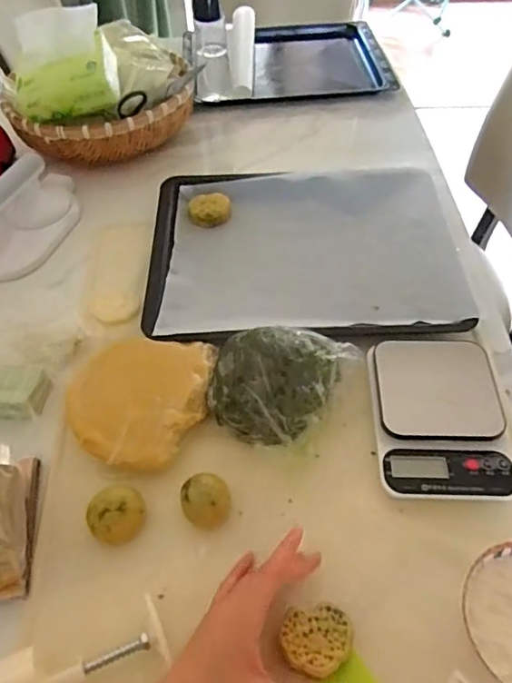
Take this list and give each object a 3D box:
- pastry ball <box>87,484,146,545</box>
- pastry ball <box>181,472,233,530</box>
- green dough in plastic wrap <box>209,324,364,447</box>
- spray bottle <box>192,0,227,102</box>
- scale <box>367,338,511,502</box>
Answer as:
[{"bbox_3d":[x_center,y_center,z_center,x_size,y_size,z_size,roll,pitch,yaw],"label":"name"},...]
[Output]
[{"bbox_3d":[-0.130,0.163,0.513,0.049,0.037,0.050,-1,52,1],"label":"pastry ball"},{"bbox_3d":[-0.046,0.151,0.516,0.045,0.036,0.048,-1,52,1],"label":"pastry ball"},{"bbox_3d":[0.018,0.036,0.575,0.131,0.077,0.143,26,57,20],"label":"green dough in plastic wrap"},{"bbox_3d":[-0.077,-0.524,0.905,0.064,0.231,0.049,-14,53,-9],"label":"spray bottle"},{"bbox_3d":[0.187,0.075,0.563,0.126,0.027,0.178,0,52,1],"label":"scale"}]

